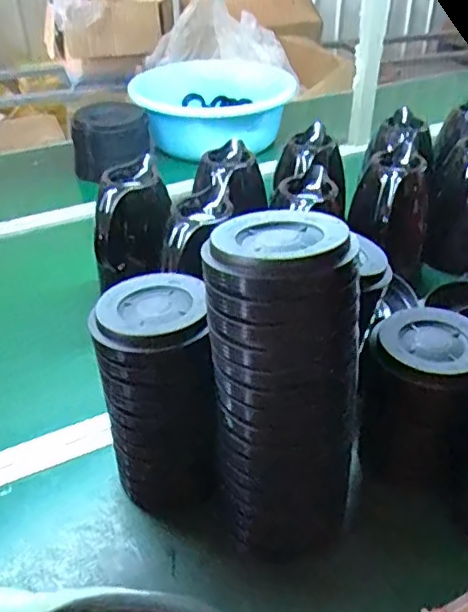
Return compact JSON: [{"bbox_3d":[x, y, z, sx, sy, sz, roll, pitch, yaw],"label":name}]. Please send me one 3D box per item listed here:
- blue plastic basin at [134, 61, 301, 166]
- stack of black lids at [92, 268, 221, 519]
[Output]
[{"bbox_3d":[-0.053,-0.467,1.380,0.365,0.121,0.347,0,37,0],"label":"blue plastic basin"},{"bbox_3d":[-0.078,0.087,0.604,0.099,0.210,0.114,-10,38,-12],"label":"stack of black lids"}]

